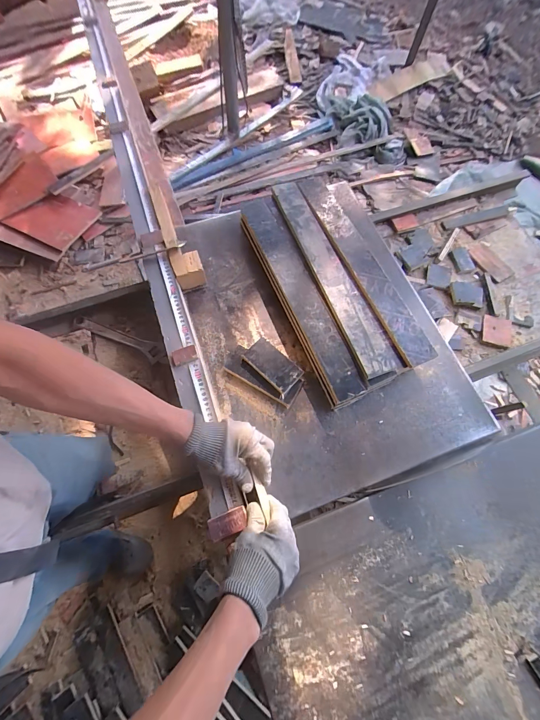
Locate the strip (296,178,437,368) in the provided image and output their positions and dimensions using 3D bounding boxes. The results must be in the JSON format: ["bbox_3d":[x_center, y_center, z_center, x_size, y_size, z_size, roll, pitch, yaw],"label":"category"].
[{"bbox_3d":[0.199,-0.216,0.673,0.069,0.018,0.502,-22,72,-9],"label":"strip"}]

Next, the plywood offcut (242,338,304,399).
[{"bbox_3d":[0.006,0.009,0.618,0.066,0.008,0.117,-42,75,-14],"label":"plywood offcut"}]

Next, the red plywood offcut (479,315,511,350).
[{"bbox_3d":[0.555,-0.067,0.745,0.069,0.008,0.082,18,70,5],"label":"red plywood offcut"}]

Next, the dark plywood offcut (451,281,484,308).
[{"bbox_3d":[0.506,-0.171,0.782,0.080,0.006,0.073,9,70,2],"label":"dark plywood offcut"}]

